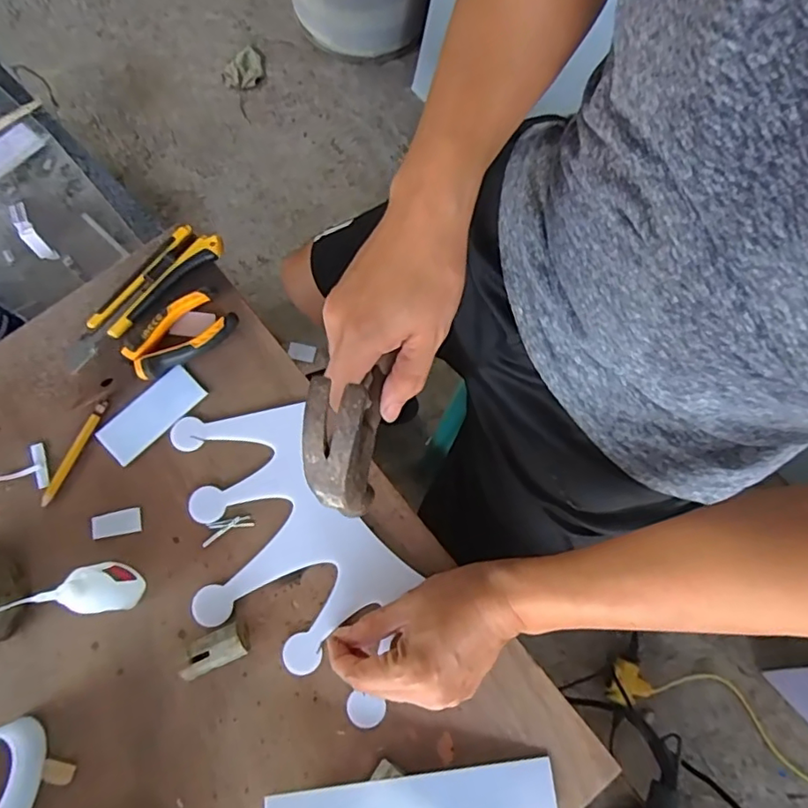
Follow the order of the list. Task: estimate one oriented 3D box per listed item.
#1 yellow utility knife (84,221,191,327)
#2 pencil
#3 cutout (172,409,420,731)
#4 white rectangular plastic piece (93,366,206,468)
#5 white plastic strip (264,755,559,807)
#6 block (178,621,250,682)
[{"bbox_3d":[-0.236,-0.115,0.505,0.021,0.010,0.123,44,80,8],"label":"yellow utility knife"},{"bbox_3d":[-0.279,0.040,0.475,0.009,0.005,0.096,25,78,4],"label":"pencil"},{"bbox_3d":[-0.097,0.124,0.459,0.150,0.008,0.276,-34,80,-9],"label":"cutout"},{"bbox_3d":[-0.221,0.008,0.489,0.093,0.006,0.039,-42,81,-10],"label":"white rectangular plastic piece"},{"bbox_3d":[0.008,0.292,0.406,0.208,0.006,0.041,-2,71,-10],"label":"white plastic strip"},{"bbox_3d":[-0.147,0.190,0.435,0.051,0.023,0.026,-22,79,-6],"label":"block"}]

